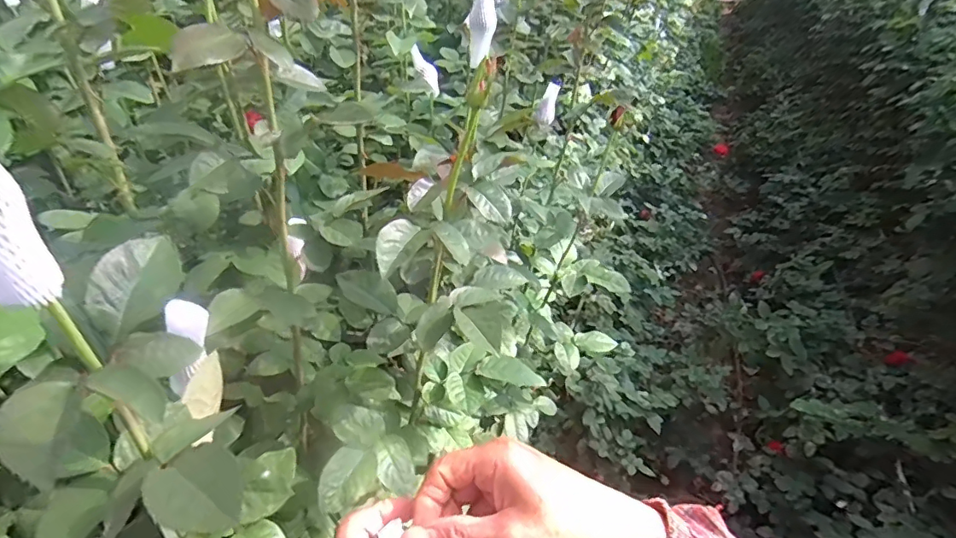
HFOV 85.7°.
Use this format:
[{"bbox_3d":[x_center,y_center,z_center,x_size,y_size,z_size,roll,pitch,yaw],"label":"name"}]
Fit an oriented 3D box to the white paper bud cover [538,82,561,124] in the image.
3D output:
[{"bbox_3d":[0.123,-0.286,0.887,0.025,0.066,0.026,26,21,34],"label":"white paper bud cover"}]

